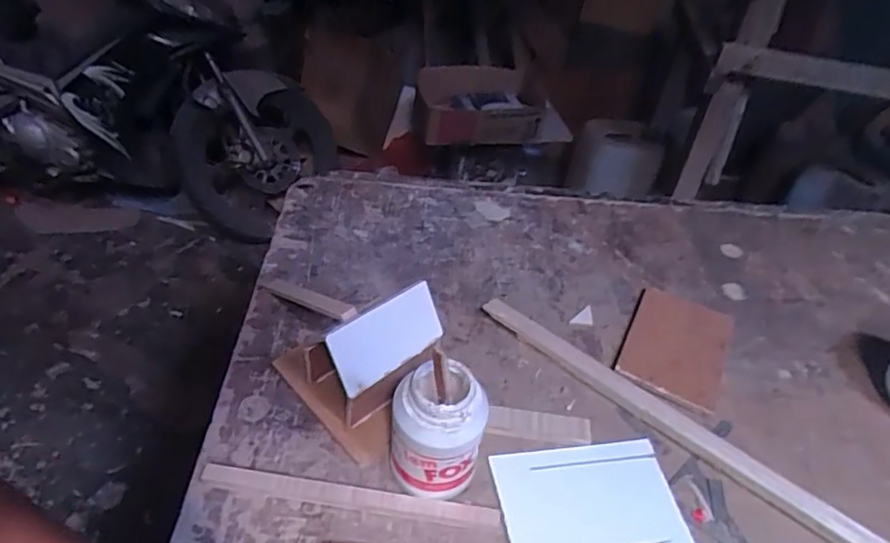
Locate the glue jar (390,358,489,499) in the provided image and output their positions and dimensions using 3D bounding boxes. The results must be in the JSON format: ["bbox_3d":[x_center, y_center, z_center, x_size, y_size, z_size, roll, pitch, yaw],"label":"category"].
[{"bbox_3d":[-0.009,0.171,0.612,0.090,0.164,0.077,8,42,1],"label":"glue jar"}]

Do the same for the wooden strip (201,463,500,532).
[{"bbox_3d":[-0.100,0.241,0.622,0.312,0.017,0.020,9,43,3],"label":"wooden strip"}]

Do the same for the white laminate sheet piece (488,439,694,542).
[{"bbox_3d":[0.159,0.255,0.647,0.193,0.010,0.132,-2,44,-9],"label":"white laminate sheet piece"}]

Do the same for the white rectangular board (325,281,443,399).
[{"bbox_3d":[-0.064,0.070,0.653,0.137,0.074,0.012,-34,19,-25],"label":"white rectangular board"}]

